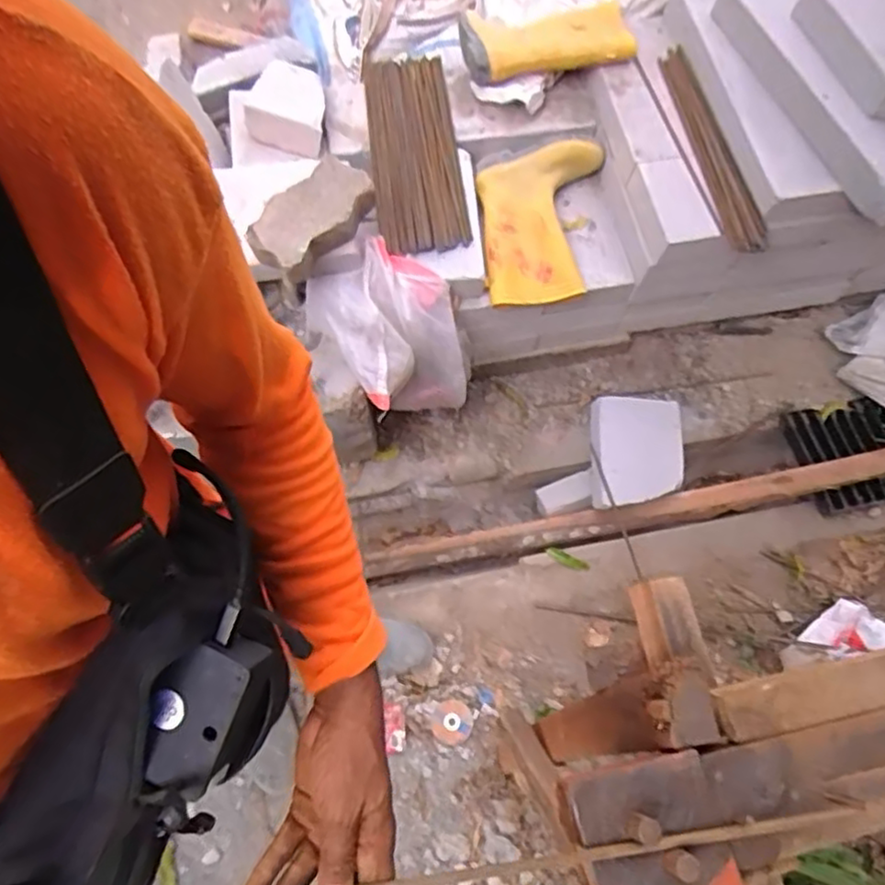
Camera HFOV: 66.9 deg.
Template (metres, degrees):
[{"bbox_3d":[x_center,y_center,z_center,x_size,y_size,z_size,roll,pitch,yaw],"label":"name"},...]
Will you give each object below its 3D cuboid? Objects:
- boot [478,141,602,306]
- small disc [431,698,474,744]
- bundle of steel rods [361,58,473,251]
[{"bbox_3d":[0.217,-0.475,1.438,0.271,0.079,0.356,-2,69,-4],"label":"boot"},{"bbox_3d":[0.020,0.571,1.368,0.081,0.006,0.079,-2,64,3],"label":"small disc"},{"bbox_3d":[-0.062,-0.636,1.445,0.187,0.062,0.542,-6,69,-5],"label":"bundle of steel rods"}]

